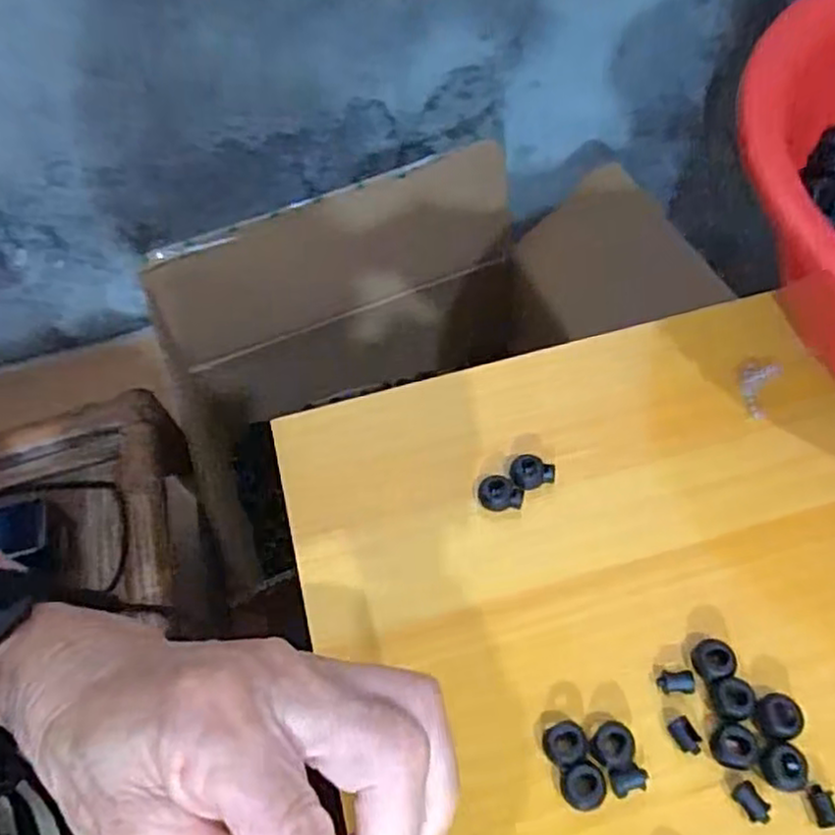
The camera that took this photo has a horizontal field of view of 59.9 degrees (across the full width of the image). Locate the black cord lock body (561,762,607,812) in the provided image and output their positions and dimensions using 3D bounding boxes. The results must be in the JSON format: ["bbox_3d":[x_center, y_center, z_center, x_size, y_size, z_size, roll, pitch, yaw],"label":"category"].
[{"bbox_3d":[0.066,0.147,0.288,0.017,0.009,0.016,-7,58,0],"label":"black cord lock body"}]

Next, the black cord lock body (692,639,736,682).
[{"bbox_3d":[0.126,0.105,0.311,0.016,0.012,0.016,-9,58,-2],"label":"black cord lock body"}]

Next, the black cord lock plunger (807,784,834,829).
[{"bbox_3d":[0.158,0.151,0.281,0.009,0.007,0.015,-11,58,-3],"label":"black cord lock plunger"}]

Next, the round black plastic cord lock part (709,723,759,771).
[{"bbox_3d":[0.128,0.133,0.292,0.017,0.008,0.015,25,63,19],"label":"round black plastic cord lock part"}]

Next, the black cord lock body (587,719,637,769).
[{"bbox_3d":[0.079,0.134,0.296,0.016,0.009,0.017,-2,58,3],"label":"black cord lock body"}]

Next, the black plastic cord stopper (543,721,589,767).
[{"bbox_3d":[0.061,0.134,0.296,0.017,0.010,0.016,-2,58,3],"label":"black plastic cord stopper"}]

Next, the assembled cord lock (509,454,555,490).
[{"bbox_3d":[0.057,0.028,0.363,0.022,0.013,0.015,-6,58,1],"label":"assembled cord lock"}]

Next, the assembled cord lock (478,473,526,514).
[{"bbox_3d":[0.041,0.038,0.359,0.022,0.014,0.015,0,58,4],"label":"assembled cord lock"}]

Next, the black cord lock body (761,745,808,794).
[{"bbox_3d":[0.144,0.138,0.285,0.017,0.015,0.016,-2,58,3],"label":"black cord lock body"}]

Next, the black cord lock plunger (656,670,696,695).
[{"bbox_3d":[0.110,0.113,0.308,0.015,0.008,0.009,1,58,5],"label":"black cord lock plunger"}]

